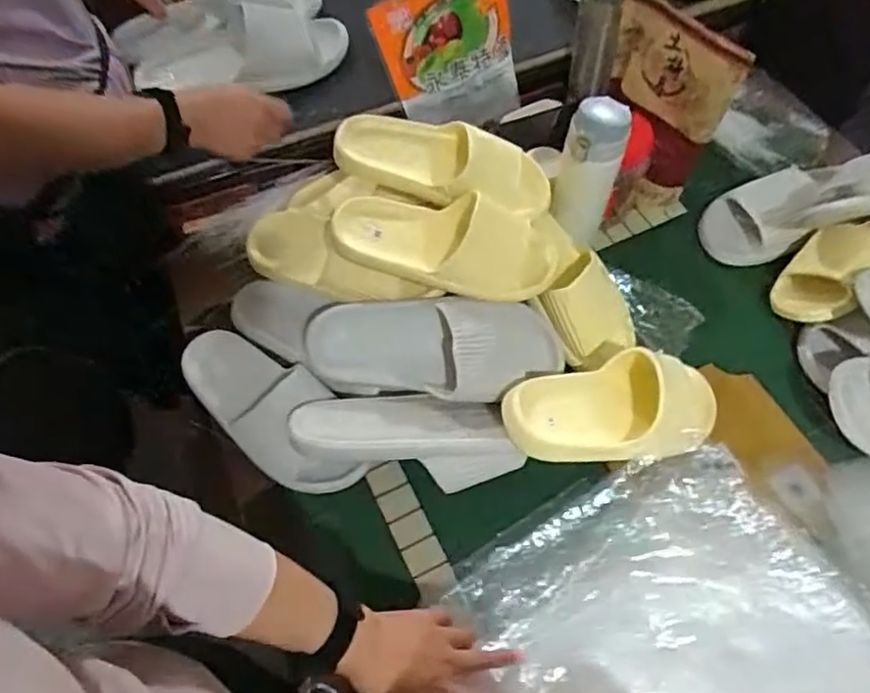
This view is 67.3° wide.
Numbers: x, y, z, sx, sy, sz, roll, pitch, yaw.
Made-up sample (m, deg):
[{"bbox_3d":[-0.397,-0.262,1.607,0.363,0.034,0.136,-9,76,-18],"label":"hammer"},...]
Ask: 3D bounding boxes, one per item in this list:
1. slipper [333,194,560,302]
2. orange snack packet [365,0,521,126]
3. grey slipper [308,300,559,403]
[{"bbox_3d":[0.014,-0.108,0.717,0.245,0.084,0.098,3,61,1],"label":"slipper"},{"bbox_3d":[0.026,-0.373,0.855,0.167,0.227,0.034,-25,54,3],"label":"orange snack packet"},{"bbox_3d":[0.000,-0.002,0.703,0.277,0.067,0.107,5,61,2],"label":"grey slipper"}]

